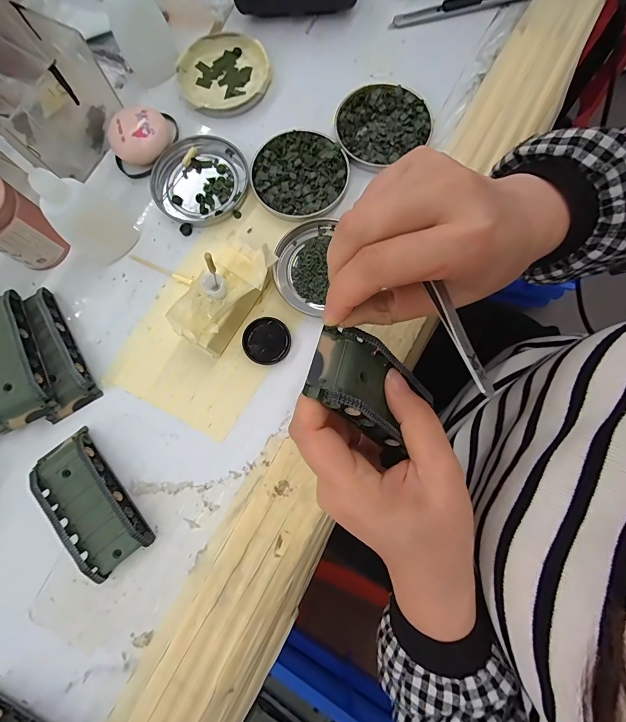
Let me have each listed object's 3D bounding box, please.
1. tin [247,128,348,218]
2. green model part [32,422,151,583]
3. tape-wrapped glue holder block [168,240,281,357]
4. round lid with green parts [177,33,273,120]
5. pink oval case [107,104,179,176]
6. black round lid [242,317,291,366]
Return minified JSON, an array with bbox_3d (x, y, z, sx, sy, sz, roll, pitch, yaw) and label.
[{"bbox_3d":[-0.011,-0.152,0.297,0.076,0.010,0.077,0,80,1],"label":"tin"},{"bbox_3d":[-0.157,0.098,0.253,0.044,0.019,0.096,-36,81,-5],"label":"green model part"},{"bbox_3d":[-0.063,-0.047,0.264,0.046,0.043,0.083,31,82,6],"label":"tape-wrapped glue holder block"},{"bbox_3d":[-0.078,-0.251,0.319,0.079,0.012,0.081,0,80,1],"label":"round lid with green parts"},{"bbox_3d":[-0.141,-0.186,0.301,0.057,0.022,0.045,-27,81,-4],"label":"pink oval case"},{"bbox_3d":[-0.035,-0.015,0.275,0.035,0.007,0.035,0,80,1],"label":"black round lid"}]

